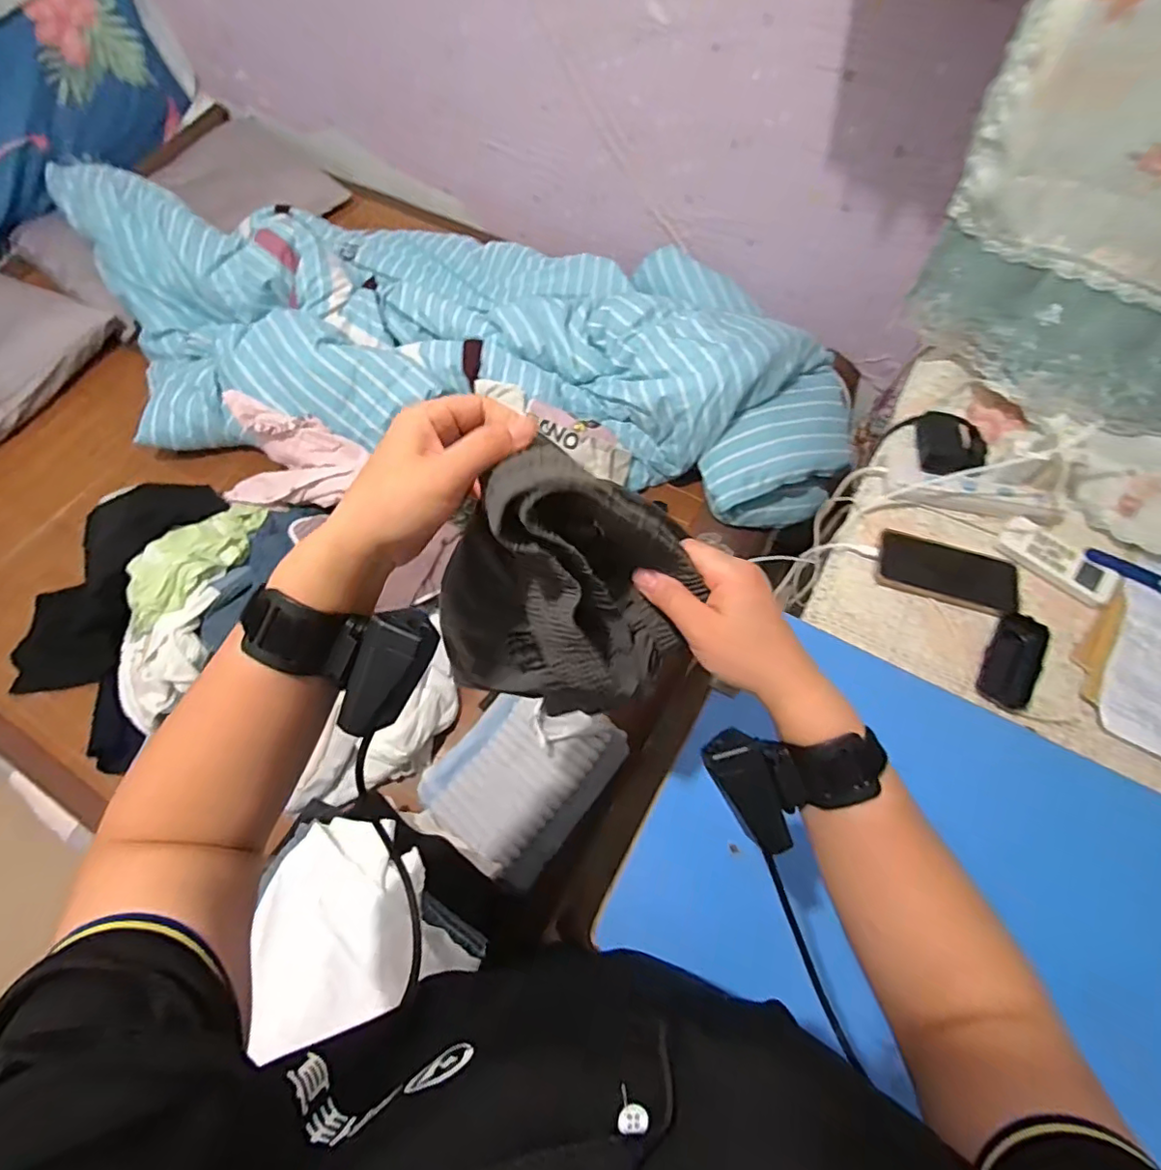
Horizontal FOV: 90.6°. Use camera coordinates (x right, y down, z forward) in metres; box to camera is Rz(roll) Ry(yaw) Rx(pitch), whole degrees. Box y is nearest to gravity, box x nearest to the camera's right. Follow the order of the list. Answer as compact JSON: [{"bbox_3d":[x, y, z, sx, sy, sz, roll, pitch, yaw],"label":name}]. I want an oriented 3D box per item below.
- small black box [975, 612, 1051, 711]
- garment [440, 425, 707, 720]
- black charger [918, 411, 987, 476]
[{"bbox_3d":[0.482,0.082,0.637,0.051,0.020,0.104,27,68,13],"label":"small black box"},{"bbox_3d":[-0.016,0.007,0.354,0.154,0.180,0.087,14,65,8],"label":"garment"},{"bbox_3d":[0.467,-0.172,0.723,0.071,0.027,0.089,11,65,6],"label":"black charger"}]

